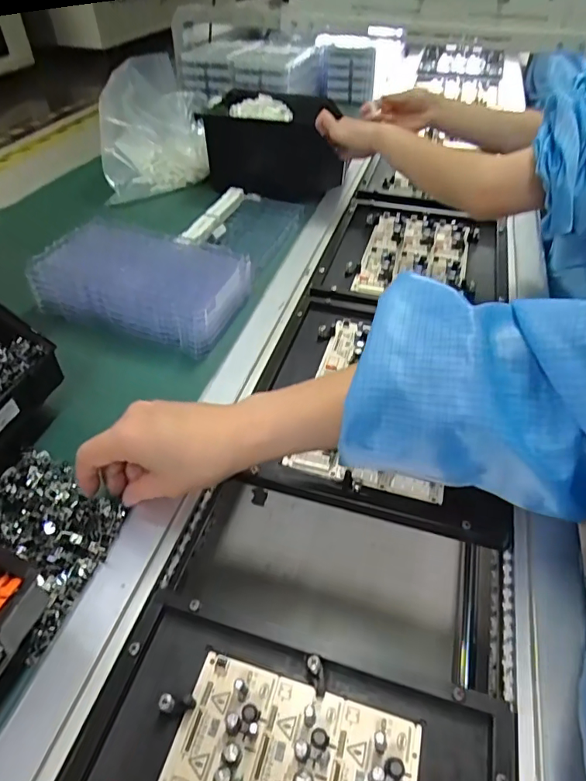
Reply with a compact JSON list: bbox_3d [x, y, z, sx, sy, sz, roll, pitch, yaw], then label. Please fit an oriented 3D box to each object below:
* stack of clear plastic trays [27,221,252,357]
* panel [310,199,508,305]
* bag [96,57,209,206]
[{"bbox_3d":[-0.169,-0.129,0.547,0.218,0.066,0.134,12,43,13],"label":"stack of clear plastic trays"},{"bbox_3d":[0.175,-0.188,0.681,0.249,0.037,0.284,10,43,11],"label":"panel"},{"bbox_3d":[-0.225,-0.418,0.757,0.158,0.173,0.130,-1,42,-1],"label":"bag"}]

